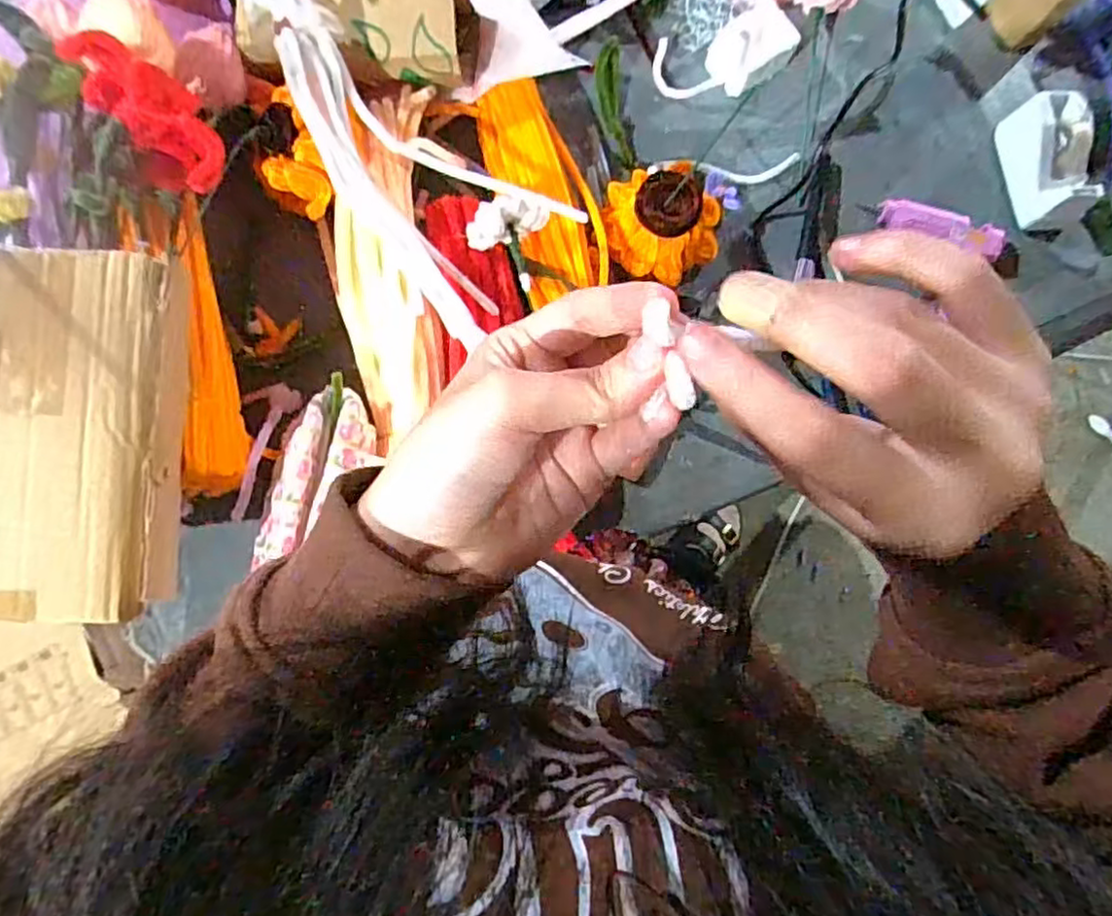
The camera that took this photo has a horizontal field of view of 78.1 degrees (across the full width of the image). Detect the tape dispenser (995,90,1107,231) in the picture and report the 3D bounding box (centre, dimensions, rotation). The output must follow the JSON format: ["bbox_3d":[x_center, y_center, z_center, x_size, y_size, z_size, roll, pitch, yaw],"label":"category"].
[{"bbox_3d":[0.401,-0.241,0.559,0.046,0.052,0.101,-8,83,-7],"label":"tape dispenser"}]

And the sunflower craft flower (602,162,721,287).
[{"bbox_3d":[0.087,-0.192,0.540,0.094,0.041,0.091,1,82,-6],"label":"sunflower craft flower"}]

